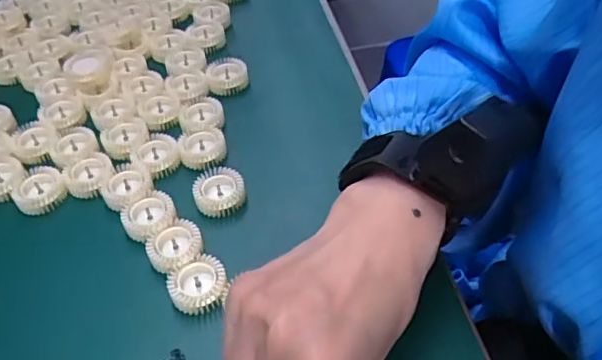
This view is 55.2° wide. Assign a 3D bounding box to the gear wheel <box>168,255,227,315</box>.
[{"bbox_3d":[-0.057,0.057,0.318,0.031,0.013,0.032,-1,48,1],"label":"gear wheel"}]

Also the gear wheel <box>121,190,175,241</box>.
[{"bbox_3d":[-0.093,0.021,0.349,0.031,0.008,0.031,-1,48,1],"label":"gear wheel"}]

